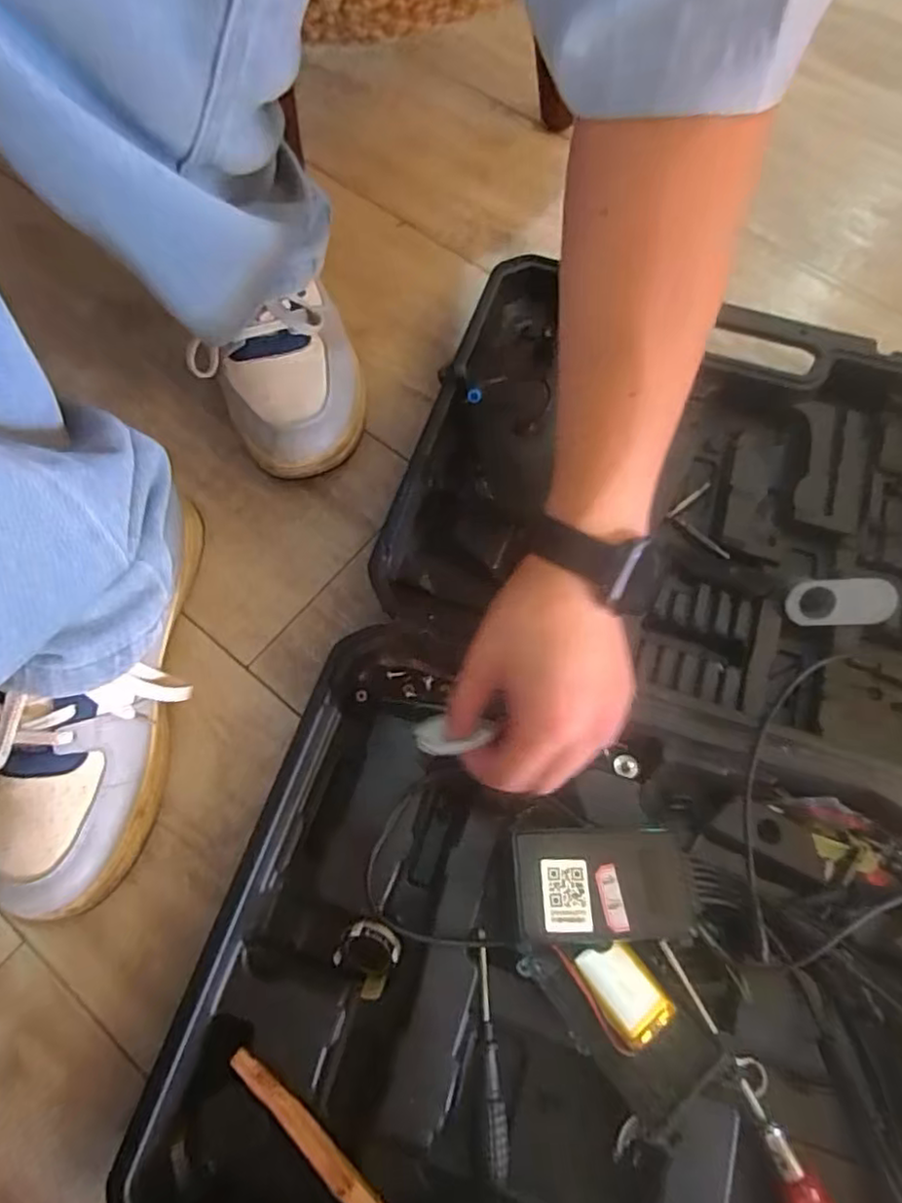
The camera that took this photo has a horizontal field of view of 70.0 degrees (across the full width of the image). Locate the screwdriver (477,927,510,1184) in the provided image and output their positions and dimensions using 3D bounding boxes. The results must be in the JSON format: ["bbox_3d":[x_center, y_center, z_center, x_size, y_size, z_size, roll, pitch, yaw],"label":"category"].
[{"bbox_3d":[0.023,0.239,0.345,0.010,0.009,0.113,-2,69,-2],"label":"screwdriver"}]

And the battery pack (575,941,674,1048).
[{"bbox_3d":[0.093,0.206,0.344,0.031,0.011,0.046,-32,72,-12],"label":"battery pack"}]

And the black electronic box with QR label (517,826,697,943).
[{"bbox_3d":[0.083,0.156,0.357,0.095,0.028,0.056,-1,69,-1],"label":"black electronic box with QR label"}]

